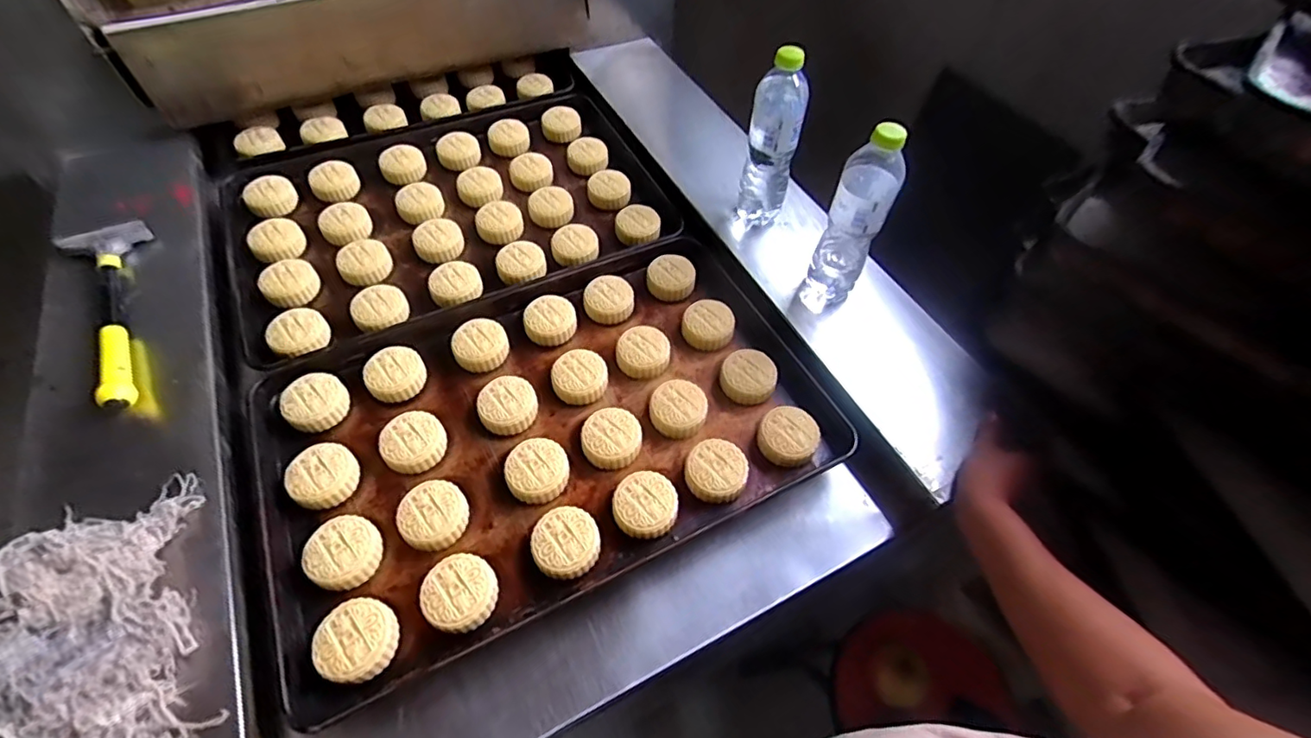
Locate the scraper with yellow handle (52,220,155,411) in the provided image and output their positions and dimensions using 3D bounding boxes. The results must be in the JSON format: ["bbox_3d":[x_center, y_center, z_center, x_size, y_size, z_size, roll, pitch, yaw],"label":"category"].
[{"bbox_3d":[-0.640,-0.078,0.666,0.088,0.042,0.305,-31,59,-21],"label":"scraper with yellow handle"}]

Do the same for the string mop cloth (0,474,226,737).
[{"bbox_3d":[-0.483,0.221,0.455,0.179,0.067,0.249,-24,57,-17],"label":"string mop cloth"}]

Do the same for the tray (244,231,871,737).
[{"bbox_3d":[-0.124,0.053,0.643,0.599,0.054,0.390,-22,56,-16],"label":"tray"}]

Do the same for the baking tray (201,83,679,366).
[{"bbox_3d":[-0.310,-0.250,0.837,0.597,0.044,0.424,-23,62,-17],"label":"baking tray"}]

